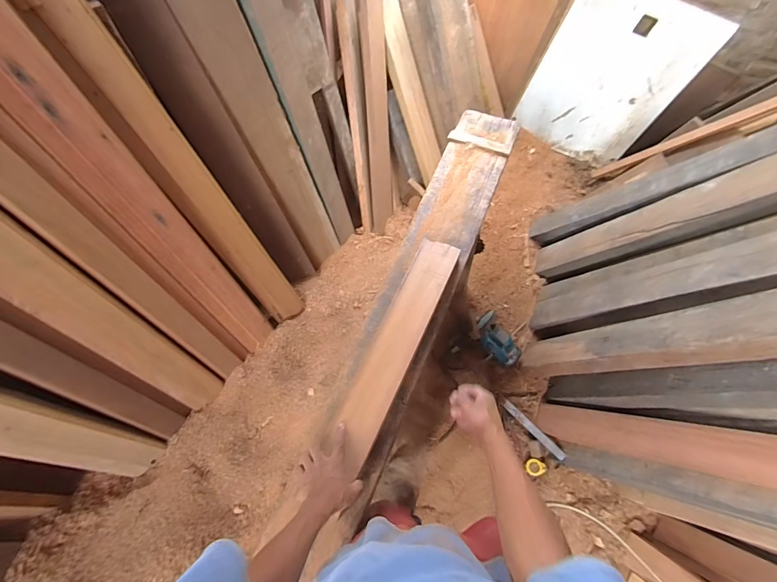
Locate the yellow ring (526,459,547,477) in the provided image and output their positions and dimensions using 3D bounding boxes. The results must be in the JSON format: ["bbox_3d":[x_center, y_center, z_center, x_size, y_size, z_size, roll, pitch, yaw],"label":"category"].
[{"bbox_3d":[0.518,0.622,1.287,0.068,0.014,0.055,-42,66,21],"label":"yellow ring"}]

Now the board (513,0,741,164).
[{"bbox_3d":[0.911,-0.872,1.545,0.542,0.637,0.029,25,58,2],"label":"board"}]

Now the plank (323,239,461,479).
[{"bbox_3d":[0.021,0.116,0.859,0.106,0.030,0.550,22,70,9],"label":"plank"}]

